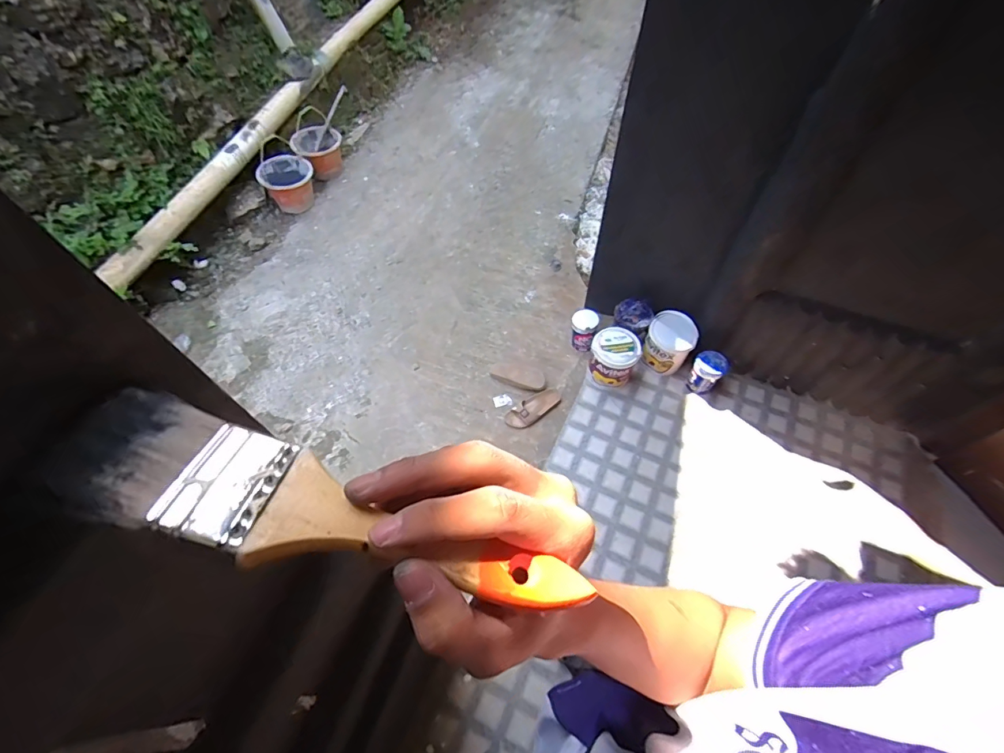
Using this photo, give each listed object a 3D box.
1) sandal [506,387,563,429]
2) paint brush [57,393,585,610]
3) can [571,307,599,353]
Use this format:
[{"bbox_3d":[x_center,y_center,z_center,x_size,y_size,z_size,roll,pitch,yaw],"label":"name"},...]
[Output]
[{"bbox_3d":[0.135,0.125,1.832,0.255,0.056,0.101,-28,62,-16],"label":"sandal"},{"bbox_3d":[-0.069,0.056,0.168,0.196,0.010,0.047,23,45,1],"label":"paint brush"},{"bbox_3d":[0.350,-0.195,1.953,0.116,0.174,0.132,17,60,11],"label":"can"}]

